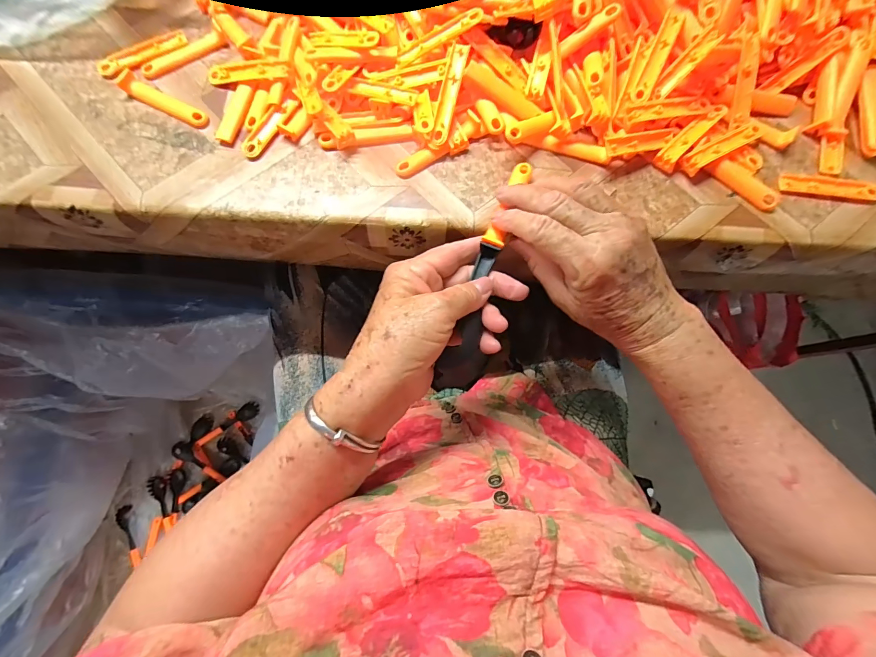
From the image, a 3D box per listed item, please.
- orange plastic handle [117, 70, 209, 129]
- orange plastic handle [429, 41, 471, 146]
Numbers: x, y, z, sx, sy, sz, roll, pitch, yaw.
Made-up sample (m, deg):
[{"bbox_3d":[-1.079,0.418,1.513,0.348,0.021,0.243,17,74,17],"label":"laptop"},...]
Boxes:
[{"bbox_3d":[-0.226,-0.188,0.312,0.078,0.008,0.016,29,79,4],"label":"orange plastic handle"},{"bbox_3d":[0.009,-0.183,0.297,0.014,0.004,0.076,16,95,2],"label":"orange plastic handle"}]

